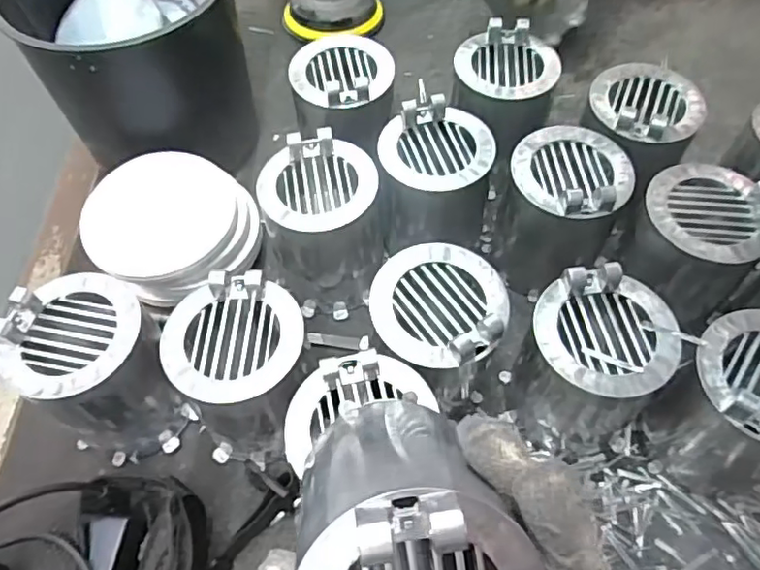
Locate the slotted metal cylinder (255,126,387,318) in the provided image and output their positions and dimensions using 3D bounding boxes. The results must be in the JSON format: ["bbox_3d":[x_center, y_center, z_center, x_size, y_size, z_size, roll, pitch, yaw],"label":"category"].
[{"bbox_3d":[-0.043,-0.043,0.475,0.087,0.114,0.089,-10,58,-4],"label":"slotted metal cylinder"}]

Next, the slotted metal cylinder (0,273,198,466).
[{"bbox_3d":[-0.186,0.061,0.415,0.085,0.123,0.092,-37,64,-19],"label":"slotted metal cylinder"}]

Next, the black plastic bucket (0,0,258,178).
[{"bbox_3d":[-0.207,-0.204,0.538,0.167,0.154,0.186,-32,62,-17],"label":"black plastic bucket"}]

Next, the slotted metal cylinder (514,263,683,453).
[{"bbox_3d":[0.140,0.055,0.408,0.083,0.124,0.084,-1,58,1],"label":"slotted metal cylinder"}]

